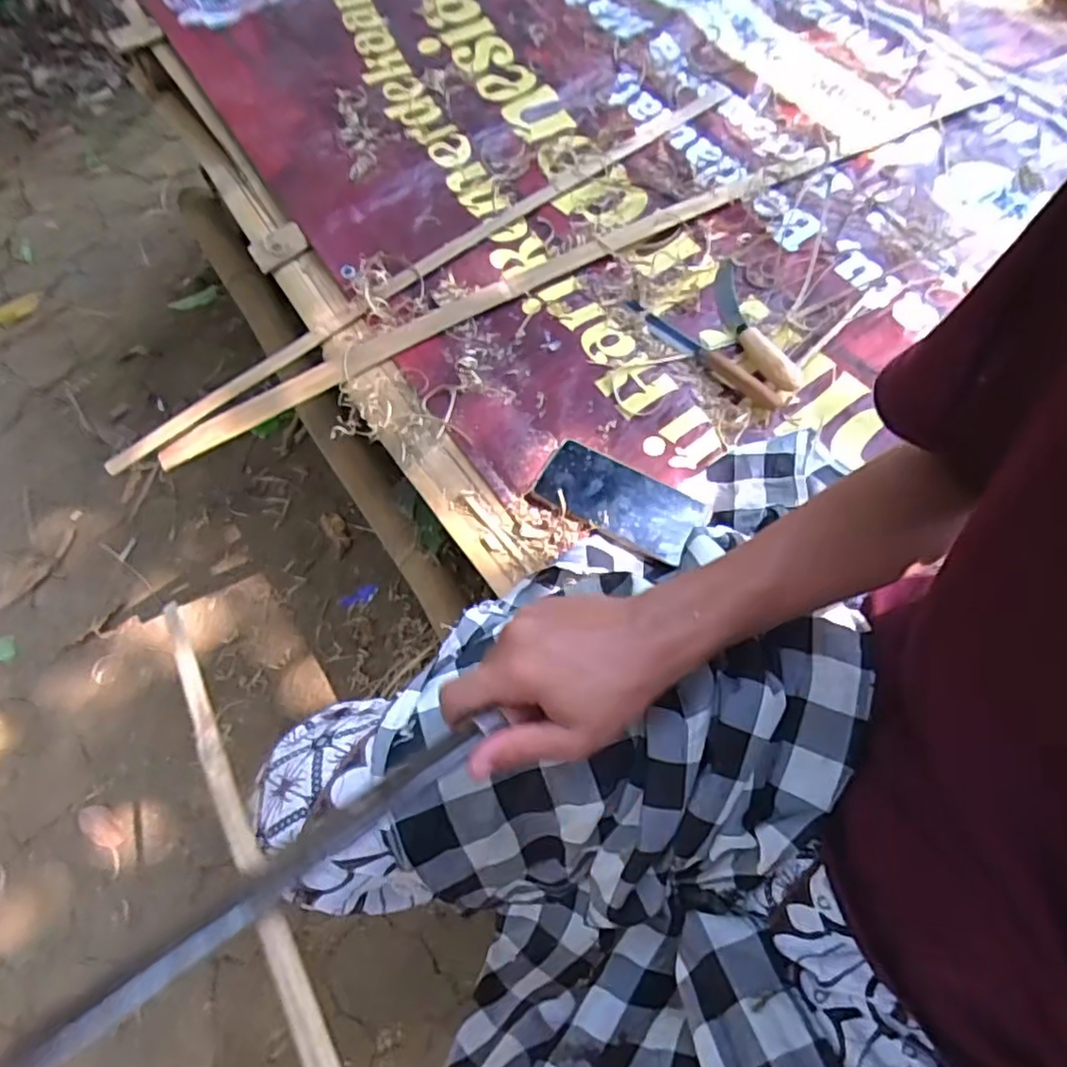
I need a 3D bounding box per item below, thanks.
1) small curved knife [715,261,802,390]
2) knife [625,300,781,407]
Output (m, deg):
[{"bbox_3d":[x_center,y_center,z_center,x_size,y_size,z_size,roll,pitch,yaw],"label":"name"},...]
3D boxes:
[{"bbox_3d":[0.241,-0.233,0.735,0.036,0.020,0.190,-15,63,-4],"label":"small curved knife"},{"bbox_3d":[0.187,-0.202,0.735,0.028,0.015,0.205,-42,68,-16],"label":"knife"}]

